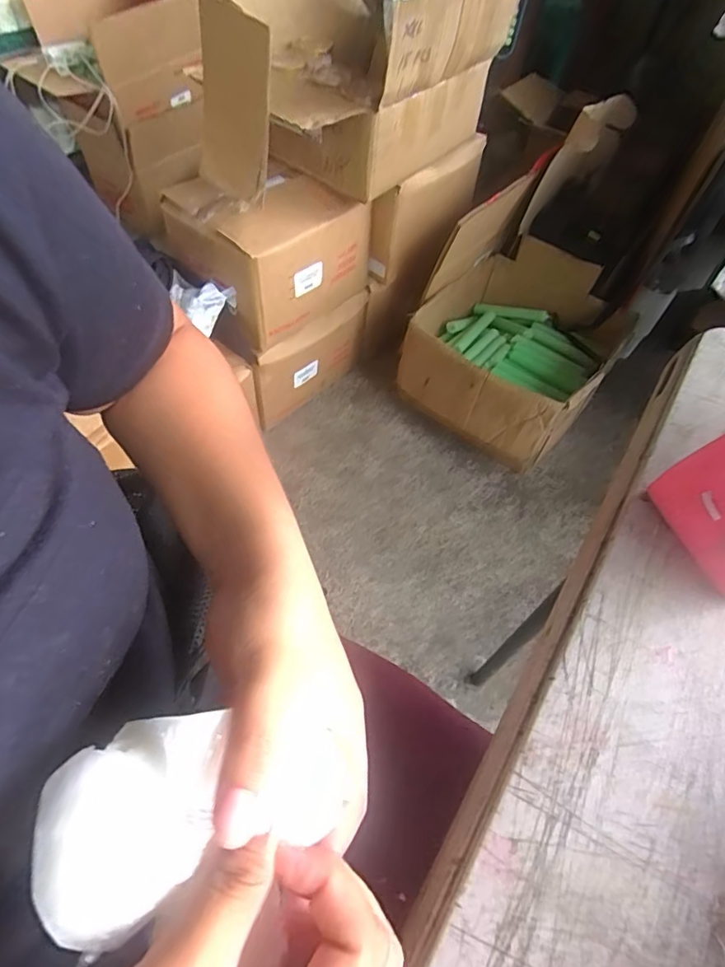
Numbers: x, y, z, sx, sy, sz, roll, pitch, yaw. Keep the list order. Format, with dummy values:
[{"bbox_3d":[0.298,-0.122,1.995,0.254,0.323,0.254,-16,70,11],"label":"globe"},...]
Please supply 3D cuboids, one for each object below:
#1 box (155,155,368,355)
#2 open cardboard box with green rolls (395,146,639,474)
[{"bbox_3d":[-0.165,-0.495,1.065,0.225,0.246,0.345,39,61,20],"label":"box"},{"bbox_3d":[0.369,-0.351,1.187,0.422,0.423,0.463,36,60,19],"label":"open cardboard box with green rolls"}]

